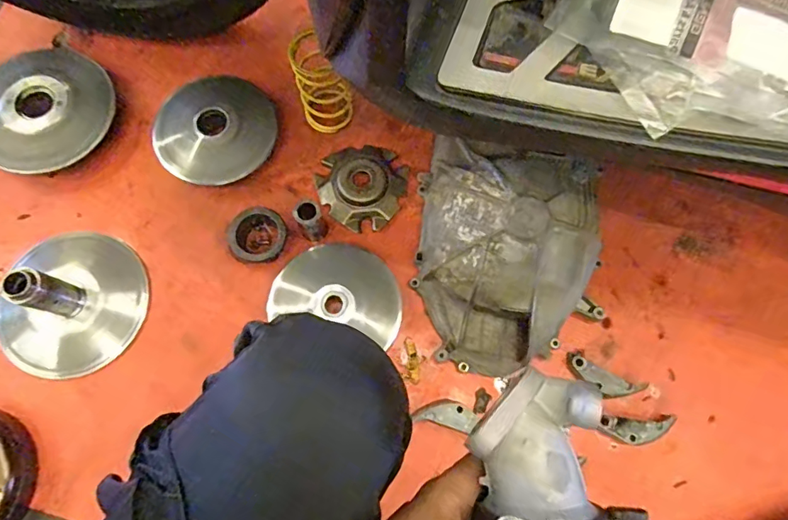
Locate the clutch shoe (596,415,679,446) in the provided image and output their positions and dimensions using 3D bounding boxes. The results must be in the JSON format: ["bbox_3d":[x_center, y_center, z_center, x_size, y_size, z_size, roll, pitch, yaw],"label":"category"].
[{"bbox_3d":[0.274,0.193,0.558,0.082,0.023,0.031,0,74,-1],"label":"clutch shoe"}]

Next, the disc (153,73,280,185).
[{"bbox_3d":[-0.231,-0.167,0.633,0.140,0.018,0.144,0,92,4],"label":"disc"}]

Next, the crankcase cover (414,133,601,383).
[{"bbox_3d":[0.141,-0.017,0.579,0.219,0.094,0.289,3,74,0],"label":"crankcase cover"}]

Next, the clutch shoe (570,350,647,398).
[{"bbox_3d":[0.245,0.140,0.573,0.089,0.017,0.033,28,76,7],"label":"clutch shoe"}]

